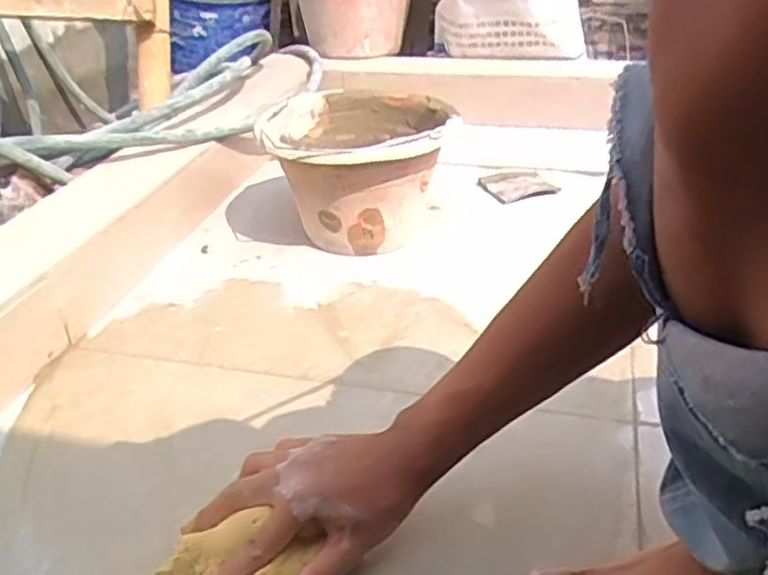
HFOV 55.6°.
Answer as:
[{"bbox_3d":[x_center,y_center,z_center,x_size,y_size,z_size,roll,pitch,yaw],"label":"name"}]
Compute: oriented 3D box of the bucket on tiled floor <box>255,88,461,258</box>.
[{"bbox_3d":[-0.040,-0.147,0.982,0.229,0.172,0.248,-1,31,1],"label":"bucket on tiled floor"}]

